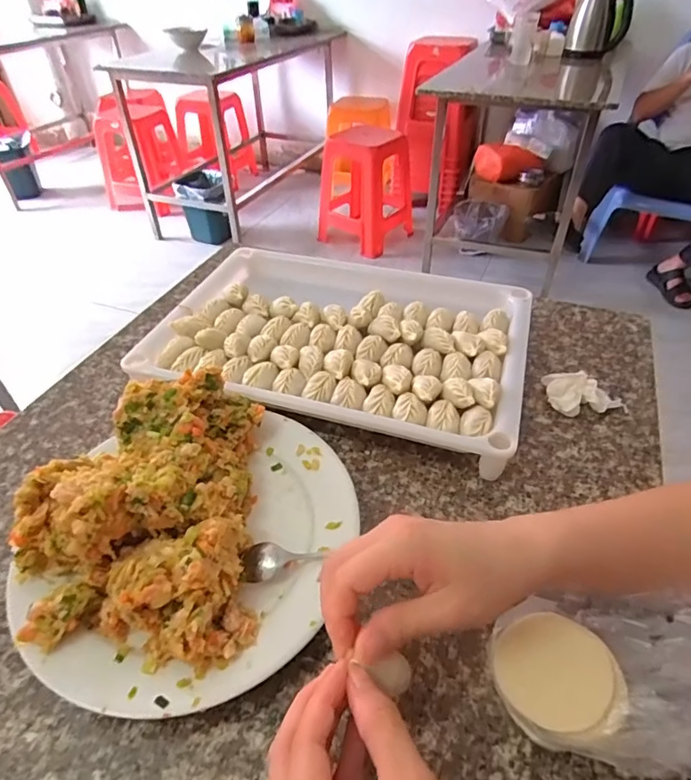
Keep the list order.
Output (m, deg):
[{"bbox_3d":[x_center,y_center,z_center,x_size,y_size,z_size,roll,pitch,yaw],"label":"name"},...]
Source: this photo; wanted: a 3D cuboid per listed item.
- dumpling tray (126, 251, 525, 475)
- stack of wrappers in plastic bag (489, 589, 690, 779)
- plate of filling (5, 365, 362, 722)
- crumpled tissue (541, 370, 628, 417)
[{"bbox_3d":[-0.003,-0.058,0.545,0.379,0.048,0.265,12,44,14],"label":"dumpling tray"},{"bbox_3d":[0.174,0.156,0.293,0.169,0.053,0.121,2,43,3],"label":"stack of wrappers in plastic bag"},{"bbox_3d":[-0.110,0.092,0.365,0.216,0.088,0.242,13,44,14],"label":"plate of filling"},{"bbox_3d":[0.234,0.007,0.487,0.079,0.026,0.044,14,44,16],"label":"crumpled tissue"}]

